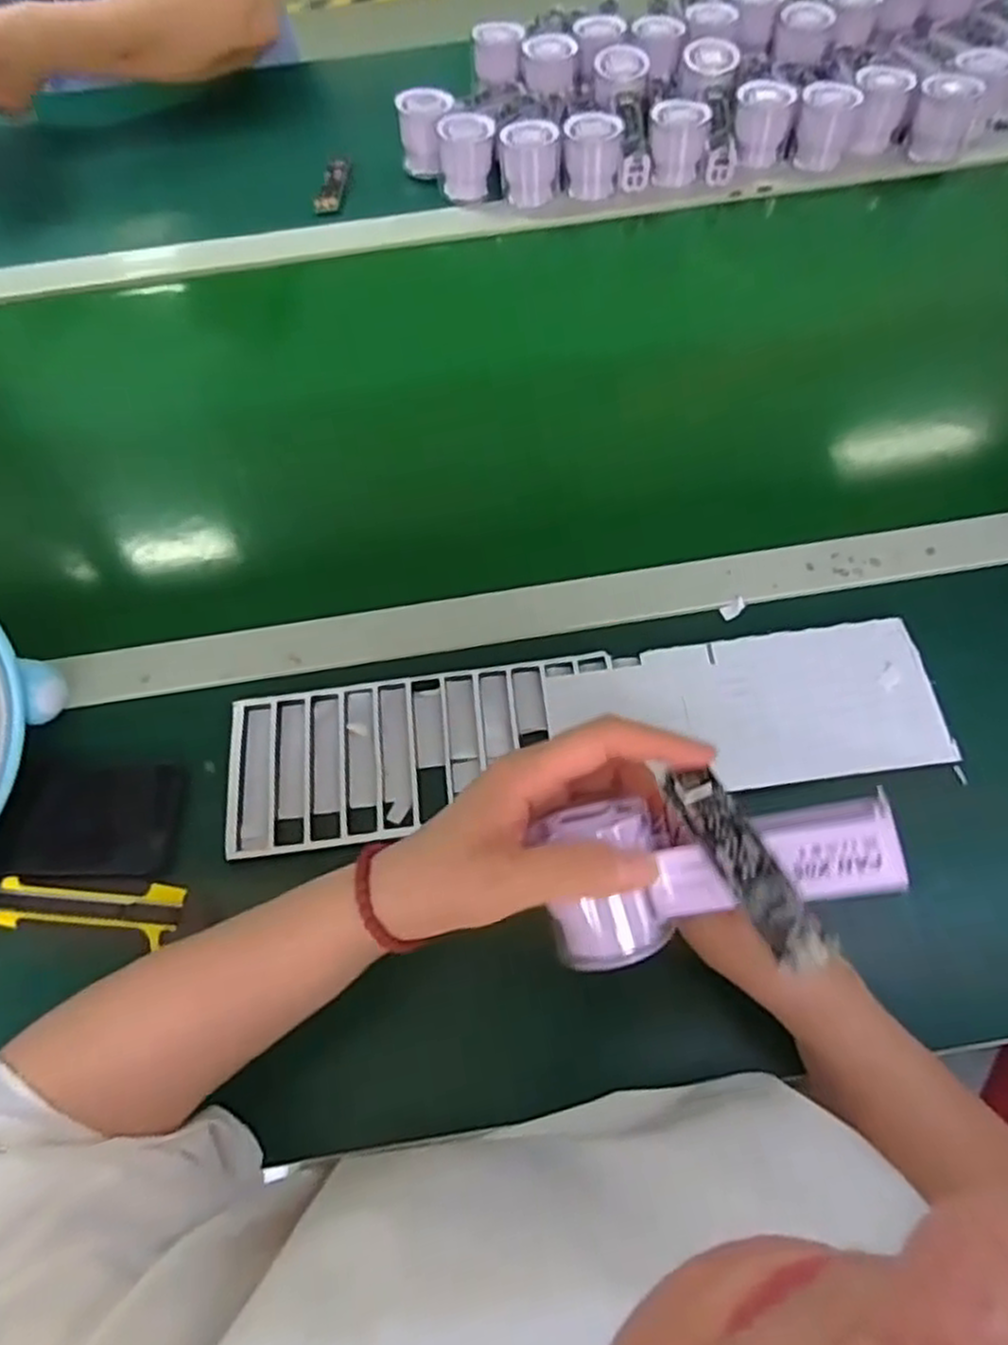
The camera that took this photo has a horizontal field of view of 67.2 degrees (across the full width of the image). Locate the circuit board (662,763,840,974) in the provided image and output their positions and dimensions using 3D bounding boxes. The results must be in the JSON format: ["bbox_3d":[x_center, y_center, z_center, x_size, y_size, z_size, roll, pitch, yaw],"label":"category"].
[{"bbox_3d":[0.092,0.071,0.290,0.022,0.010,0.081,-24,51,-8],"label":"circuit board"}]

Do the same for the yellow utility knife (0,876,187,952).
[{"bbox_3d":[-0.266,0.144,0.472,0.138,0.013,0.037,7,67,6],"label":"yellow utility knife"}]

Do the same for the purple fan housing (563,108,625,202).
[{"bbox_3d":[0.085,-0.498,0.731,0.054,0.056,0.044,1,66,4],"label":"purple fan housing"}]

